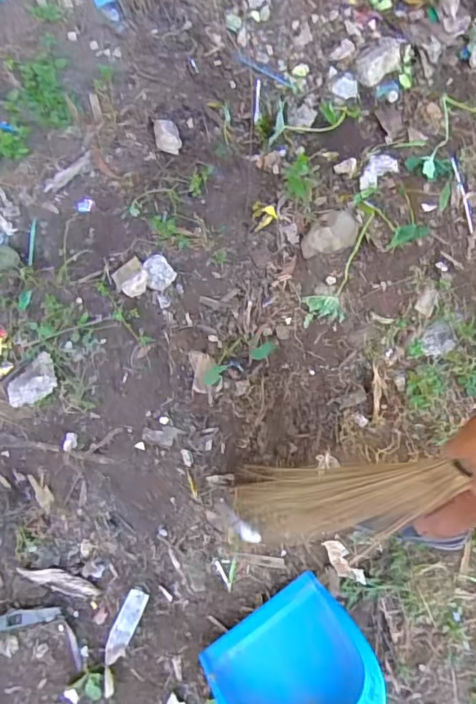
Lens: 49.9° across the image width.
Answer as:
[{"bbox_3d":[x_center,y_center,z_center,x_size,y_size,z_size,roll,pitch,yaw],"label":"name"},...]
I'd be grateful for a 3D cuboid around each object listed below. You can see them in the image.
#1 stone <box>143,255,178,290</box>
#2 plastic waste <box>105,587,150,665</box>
[{"bbox_3d":[-0.203,-0.207,1.340,0.076,0.054,0.080,-1,67,3],"label":"stone"},{"bbox_3d":[-0.242,0.588,1.097,0.043,0.011,0.149,20,71,9],"label":"plastic waste"}]

